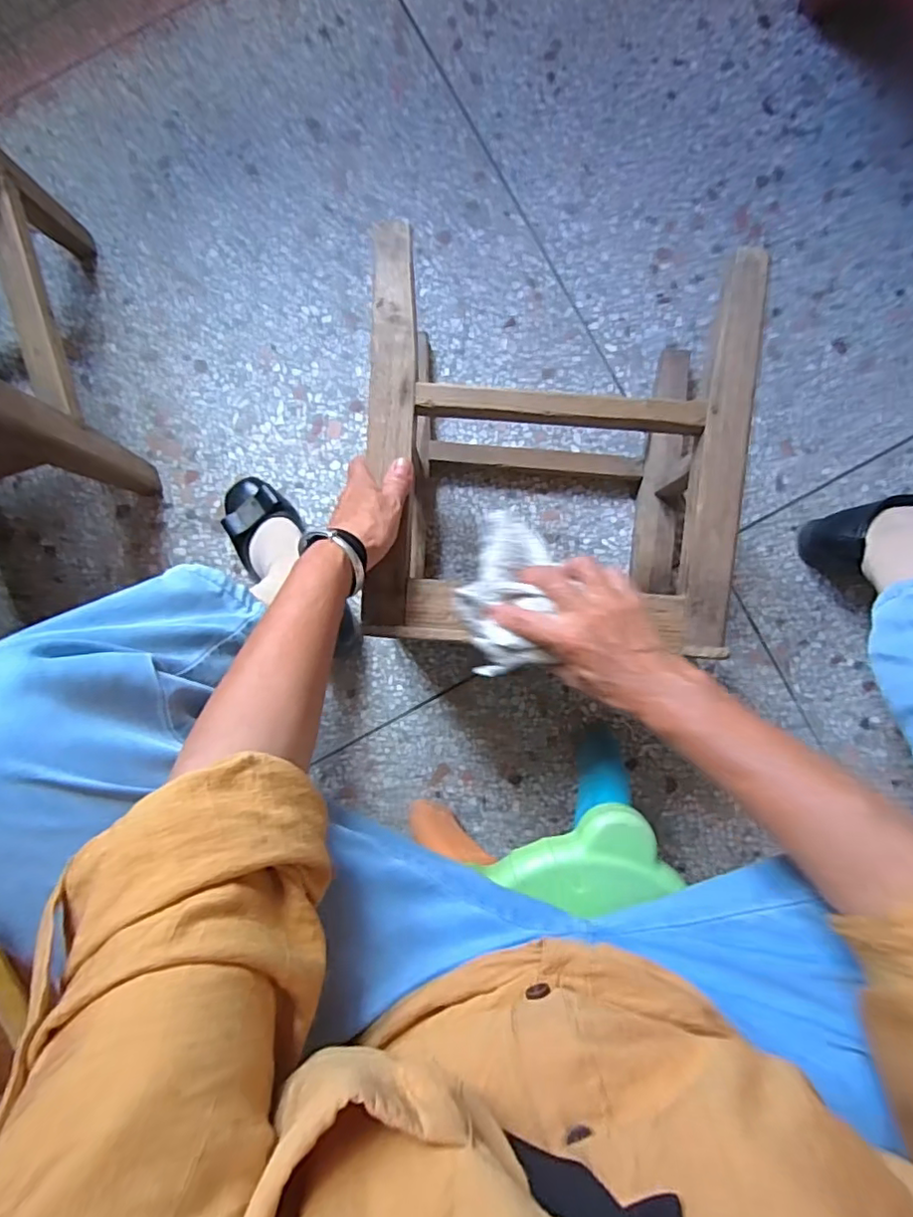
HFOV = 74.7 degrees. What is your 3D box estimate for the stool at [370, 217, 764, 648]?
[{"bbox_3d":[0.083,-0.128,0.593,0.310,0.218,0.321,5,89,1],"label":"stool"}]

